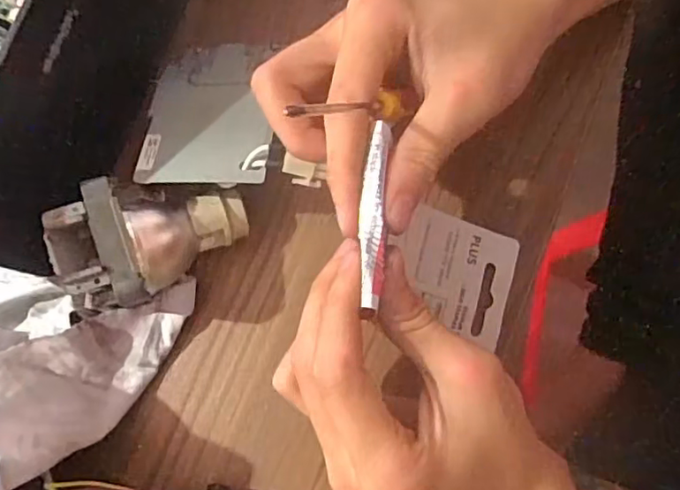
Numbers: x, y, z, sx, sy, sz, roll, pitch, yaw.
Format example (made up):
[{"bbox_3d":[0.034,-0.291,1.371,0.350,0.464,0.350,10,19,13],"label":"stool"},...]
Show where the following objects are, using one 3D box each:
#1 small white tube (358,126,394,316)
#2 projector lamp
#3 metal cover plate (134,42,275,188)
[{"bbox_3d":[0.013,-0.010,0.218,0.009,0.004,0.073,4,79,1],"label":"small white tube"},{"bbox_3d":[-0.087,-0.003,0.289,0.080,0.062,0.060,-17,77,1],"label":"projector lamp"},{"bbox_3d":[-0.067,-0.072,0.308,0.063,0.008,0.102,-3,56,4],"label":"metal cover plate"}]

